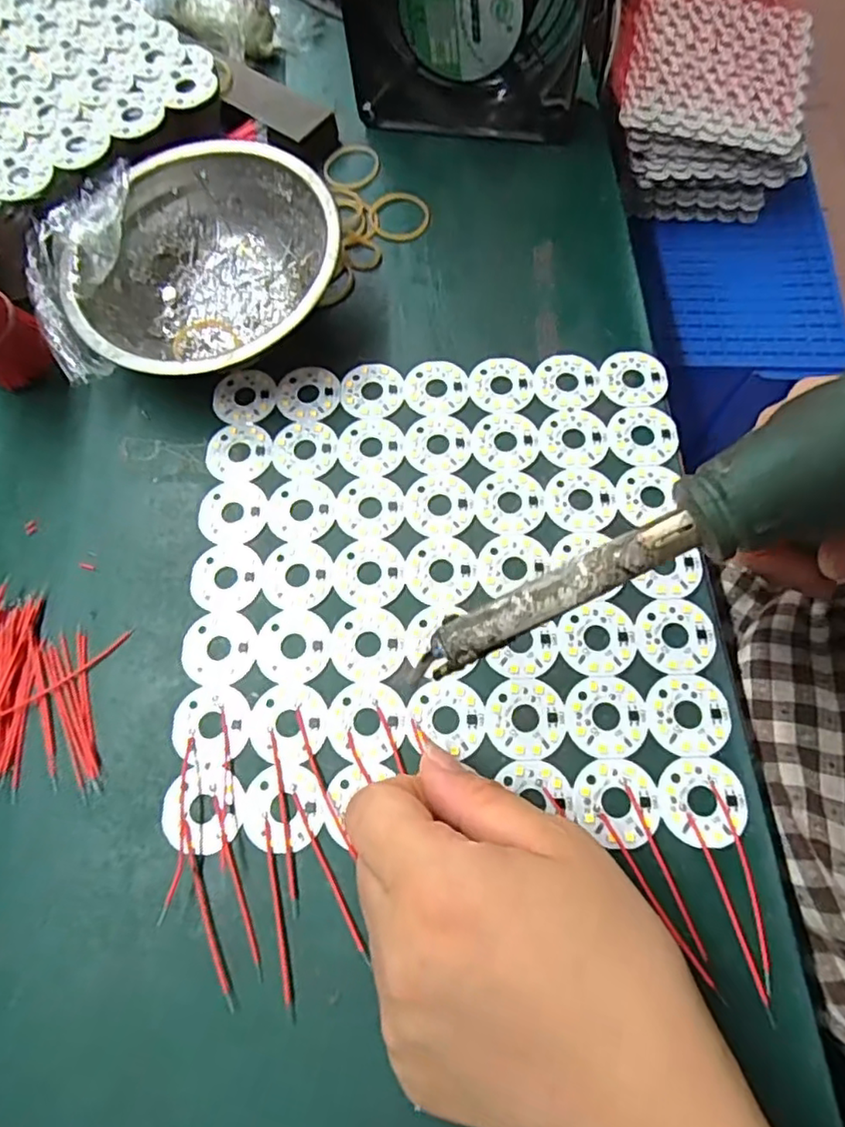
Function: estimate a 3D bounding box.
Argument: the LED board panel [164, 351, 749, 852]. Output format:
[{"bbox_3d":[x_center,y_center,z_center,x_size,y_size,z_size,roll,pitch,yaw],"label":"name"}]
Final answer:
[{"bbox_3d":[0.008,0.002,0.260,0.206,0.004,0.205,-2,70,2],"label":"LED board panel"}]

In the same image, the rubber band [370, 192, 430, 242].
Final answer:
[{"bbox_3d":[-0.012,-0.187,0.332,0.031,0.004,0.032,4,70,4],"label":"rubber band"}]

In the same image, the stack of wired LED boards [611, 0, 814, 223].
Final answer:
[{"bbox_3d":[0.398,-0.649,0.889,0.261,0.190,0.241,5,70,4],"label":"stack of wired LED boards"}]

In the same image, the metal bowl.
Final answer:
[{"bbox_3d":[-0.098,-0.135,0.295,0.112,0.043,0.123,-1,70,2],"label":"metal bowl"}]

